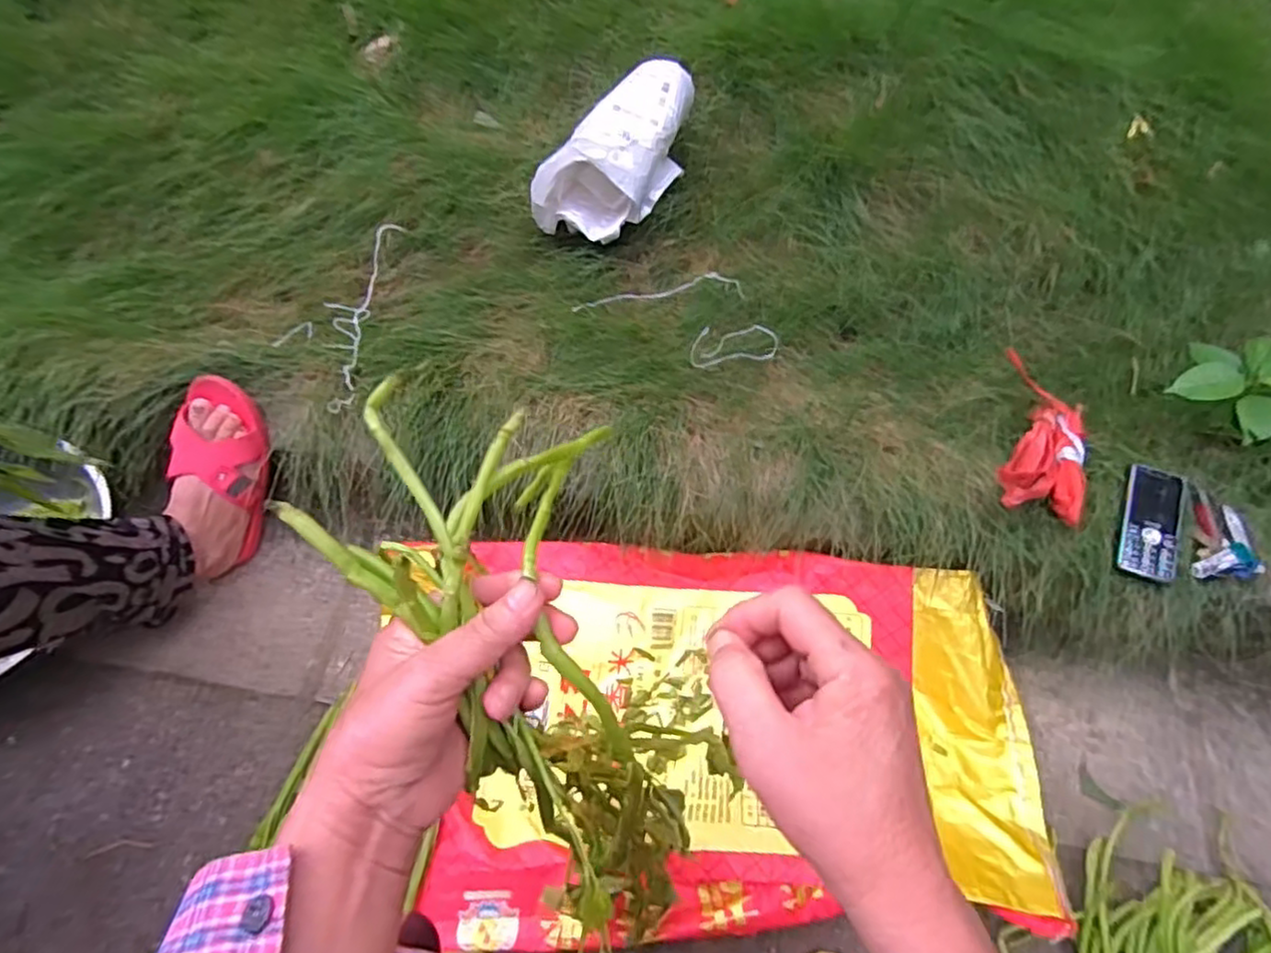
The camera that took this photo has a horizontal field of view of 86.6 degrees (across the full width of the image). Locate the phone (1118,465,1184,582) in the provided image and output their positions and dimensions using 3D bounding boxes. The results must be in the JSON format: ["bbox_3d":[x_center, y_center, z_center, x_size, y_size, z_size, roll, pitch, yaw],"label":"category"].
[{"bbox_3d":[0.555,0.050,0.724,0.056,0.010,0.116,17,77,8],"label":"phone"}]

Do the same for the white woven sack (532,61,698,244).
[{"bbox_3d":[-0.004,-0.455,0.937,0.127,0.104,0.300,31,70,13],"label":"white woven sack"}]

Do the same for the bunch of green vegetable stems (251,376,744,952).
[{"bbox_3d":[-0.051,0.182,0.415,0.136,0.491,0.105,-25,29,-12],"label":"bunch of green vegetable stems"}]

